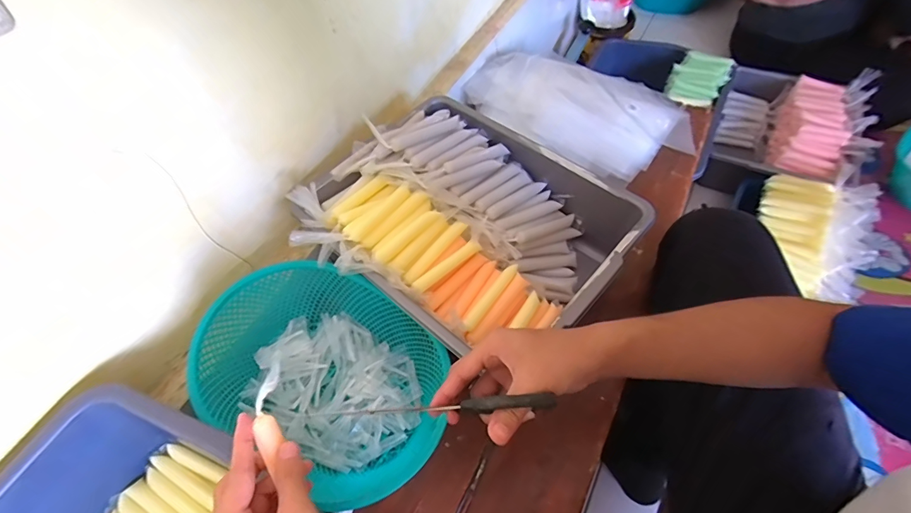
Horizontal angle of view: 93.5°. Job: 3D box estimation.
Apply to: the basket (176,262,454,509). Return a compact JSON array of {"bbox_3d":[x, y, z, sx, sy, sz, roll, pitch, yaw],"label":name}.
[{"bbox_3d":[-0.152,0.124,0.520,0.301,0.085,0.187,27,61,18],"label":"basket"}]

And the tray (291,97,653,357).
[{"bbox_3d":[0.008,-0.037,0.585,0.382,0.122,0.320,38,64,20],"label":"tray"}]

